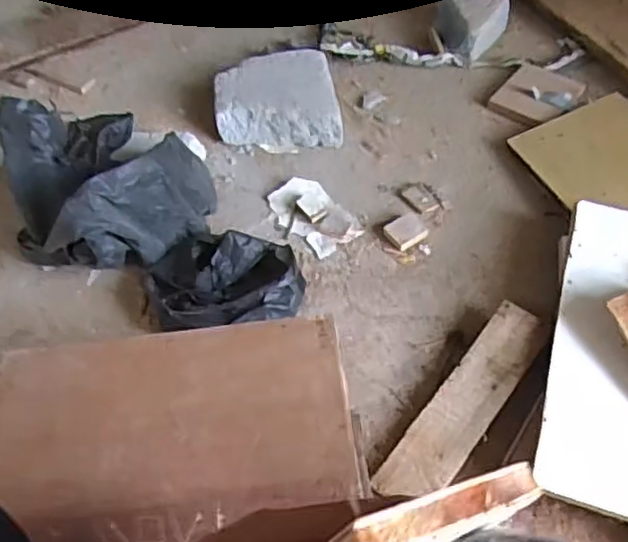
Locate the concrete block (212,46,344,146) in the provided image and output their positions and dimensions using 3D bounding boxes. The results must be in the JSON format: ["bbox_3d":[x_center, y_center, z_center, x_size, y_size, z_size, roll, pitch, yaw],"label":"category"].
[{"bbox_3d":[-0.062,-0.288,1.051,0.202,0.063,0.184,-5,57,1],"label":"concrete block"}]

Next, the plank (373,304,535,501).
[{"bbox_3d":[0.179,0.155,0.742,0.071,0.013,0.280,30,68,29],"label":"plank"}]

